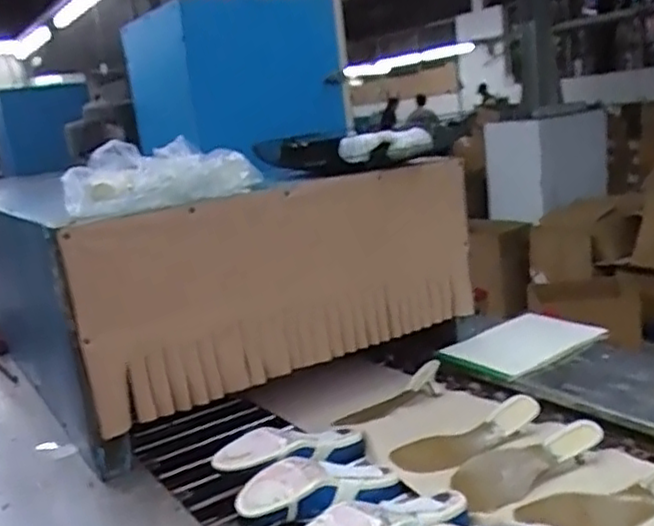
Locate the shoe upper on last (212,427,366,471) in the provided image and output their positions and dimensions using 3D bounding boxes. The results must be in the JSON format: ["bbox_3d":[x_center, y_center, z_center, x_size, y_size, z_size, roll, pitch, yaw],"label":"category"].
[{"bbox_3d":[-0.045,0.292,1.051,0.253,0.066,0.090,6,5,-30],"label":"shoe upper on last"}]

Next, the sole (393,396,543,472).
[{"bbox_3d":[0.230,0.281,1.108,0.260,0.061,0.076,-10,13,-13],"label":"sole"}]

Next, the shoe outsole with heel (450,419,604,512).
[{"bbox_3d":[0.291,0.298,1.007,0.249,0.065,0.095,-12,14,-23],"label":"shoe outsole with heel"}]

